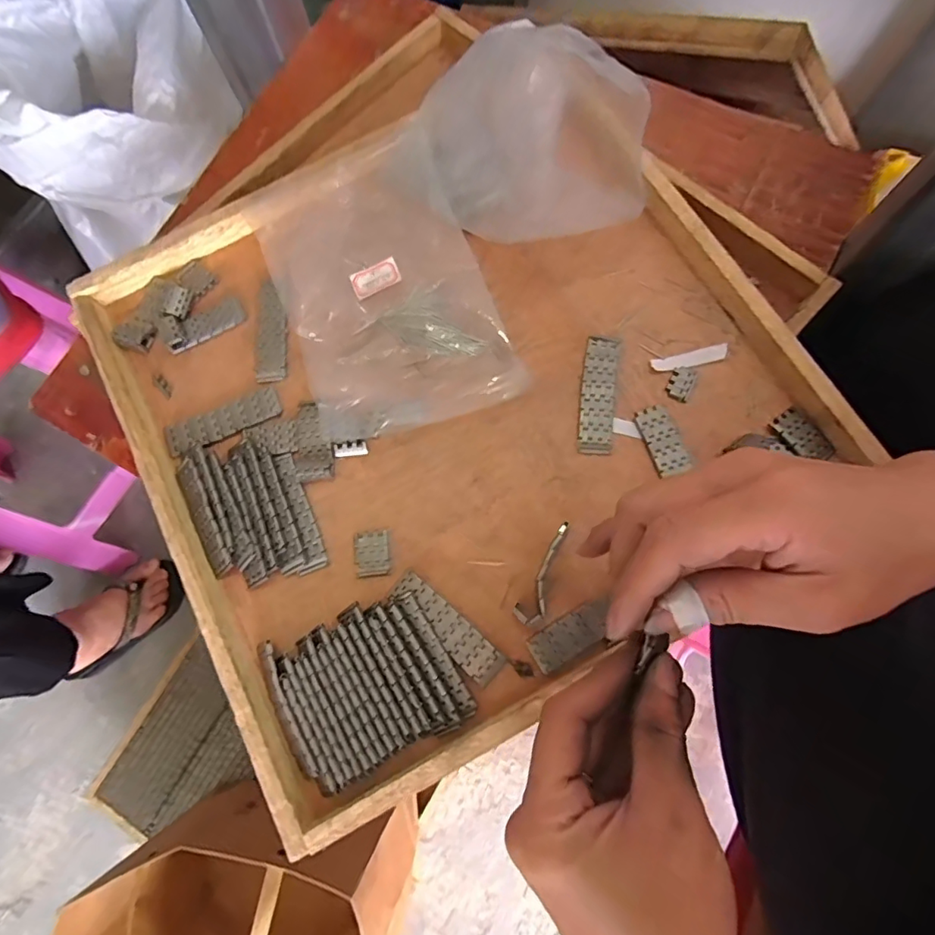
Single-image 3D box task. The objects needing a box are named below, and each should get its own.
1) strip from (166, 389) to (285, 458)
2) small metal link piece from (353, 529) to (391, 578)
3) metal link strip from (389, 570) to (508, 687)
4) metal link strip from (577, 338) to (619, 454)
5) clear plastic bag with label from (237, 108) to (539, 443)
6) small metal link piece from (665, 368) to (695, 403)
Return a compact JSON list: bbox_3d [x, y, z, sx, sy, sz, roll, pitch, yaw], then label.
[{"bbox_3d":[-0.165,-0.032,0.361,0.077,0.005,0.024,-24,76,-2],"label":"strip"},{"bbox_3d":[-0.059,0.054,0.334,0.022,0.004,0.028,-10,75,1],"label":"small metal link piece"},{"bbox_3d":[-0.013,0.095,0.319,0.078,0.004,0.021,40,82,12],"label":"metal link strip"},{"bbox_3d":[0.086,-0.048,0.346,0.022,0.007,0.079,7,76,6],"label":"metal link strip"},{"bbox_3d":[-0.060,-0.126,0.368,0.135,0.016,0.207,-23,81,-4],"label":"clear plastic bag with label"},{"bbox_3d":[0.139,-0.055,0.345,0.015,0.004,0.023,24,79,9],"label":"small metal link piece"}]

